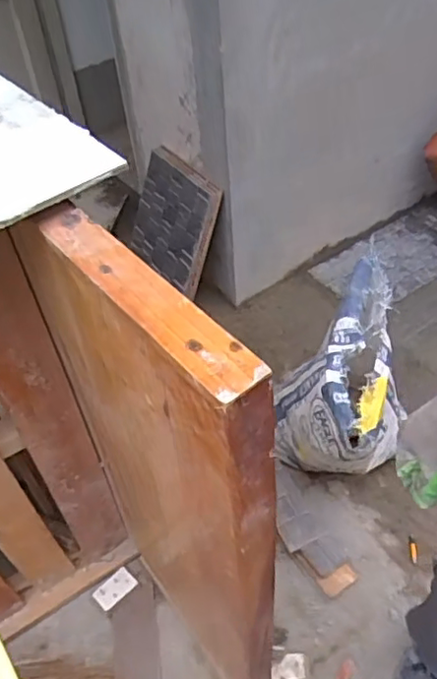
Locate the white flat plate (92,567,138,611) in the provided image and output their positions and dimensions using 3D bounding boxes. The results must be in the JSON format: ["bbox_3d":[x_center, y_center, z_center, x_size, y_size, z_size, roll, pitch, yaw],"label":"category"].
[{"bbox_3d":[-0.217,0.522,1.285,0.088,0.007,0.055,-31,56,-27],"label":"white flat plate"}]

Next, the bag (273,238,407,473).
[{"bbox_3d":[0.261,0.120,1.308,0.293,0.387,0.415,10,49,14],"label":"bag"}]

